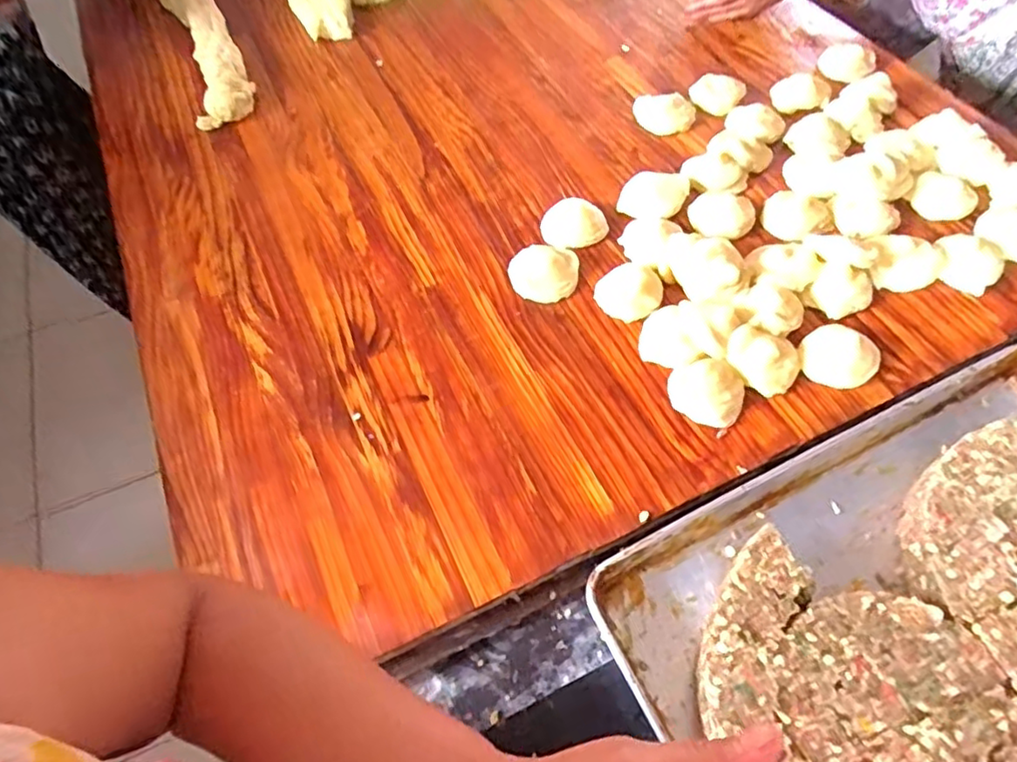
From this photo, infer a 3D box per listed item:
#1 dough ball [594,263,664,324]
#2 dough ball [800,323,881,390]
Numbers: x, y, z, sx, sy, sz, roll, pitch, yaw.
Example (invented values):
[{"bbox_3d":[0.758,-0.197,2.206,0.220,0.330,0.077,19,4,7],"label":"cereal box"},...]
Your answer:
[{"bbox_3d":[0.147,-0.112,0.757,0.075,0.037,0.072,-2,59,3],"label":"dough ball"},{"bbox_3d":[0.367,-0.025,0.694,0.077,0.039,0.065,37,66,22],"label":"dough ball"}]

